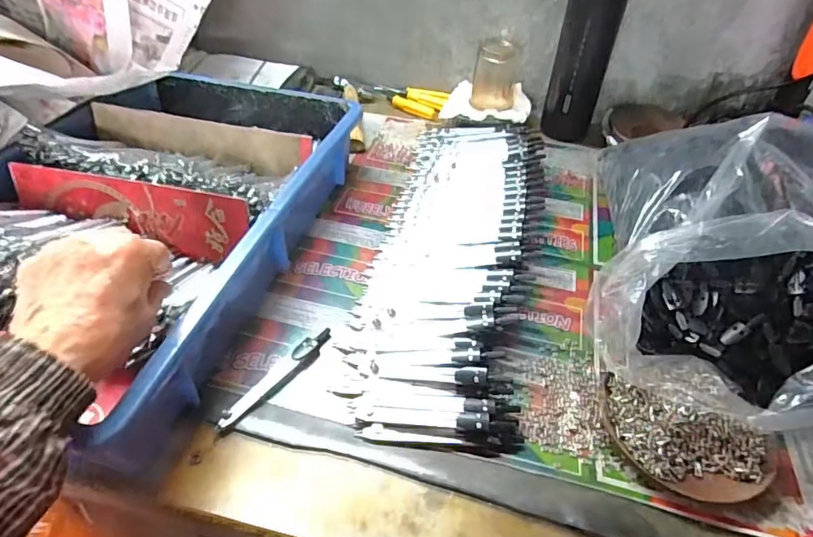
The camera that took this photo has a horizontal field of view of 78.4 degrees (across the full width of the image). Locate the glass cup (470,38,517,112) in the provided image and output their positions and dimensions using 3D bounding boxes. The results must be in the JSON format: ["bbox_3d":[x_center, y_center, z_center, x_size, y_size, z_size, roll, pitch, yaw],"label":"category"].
[{"bbox_3d":[0.122,-0.264,0.677,0.060,0.076,0.064,8,44,5],"label":"glass cup"}]

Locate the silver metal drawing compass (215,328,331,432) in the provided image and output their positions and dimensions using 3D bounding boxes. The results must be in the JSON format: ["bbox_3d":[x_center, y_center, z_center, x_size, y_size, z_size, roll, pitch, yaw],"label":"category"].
[{"bbox_3d":[-0.098,0.081,0.381,0.014,0.010,0.110,28,49,24],"label":"silver metal drawing compass"}]

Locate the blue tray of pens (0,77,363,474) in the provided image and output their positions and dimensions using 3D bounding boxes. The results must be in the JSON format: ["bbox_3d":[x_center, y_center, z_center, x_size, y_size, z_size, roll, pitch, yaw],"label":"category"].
[{"bbox_3d":[-0.245,-0.051,0.459,0.286,0.084,0.420,12,44,10],"label":"blue tray of pens"}]

